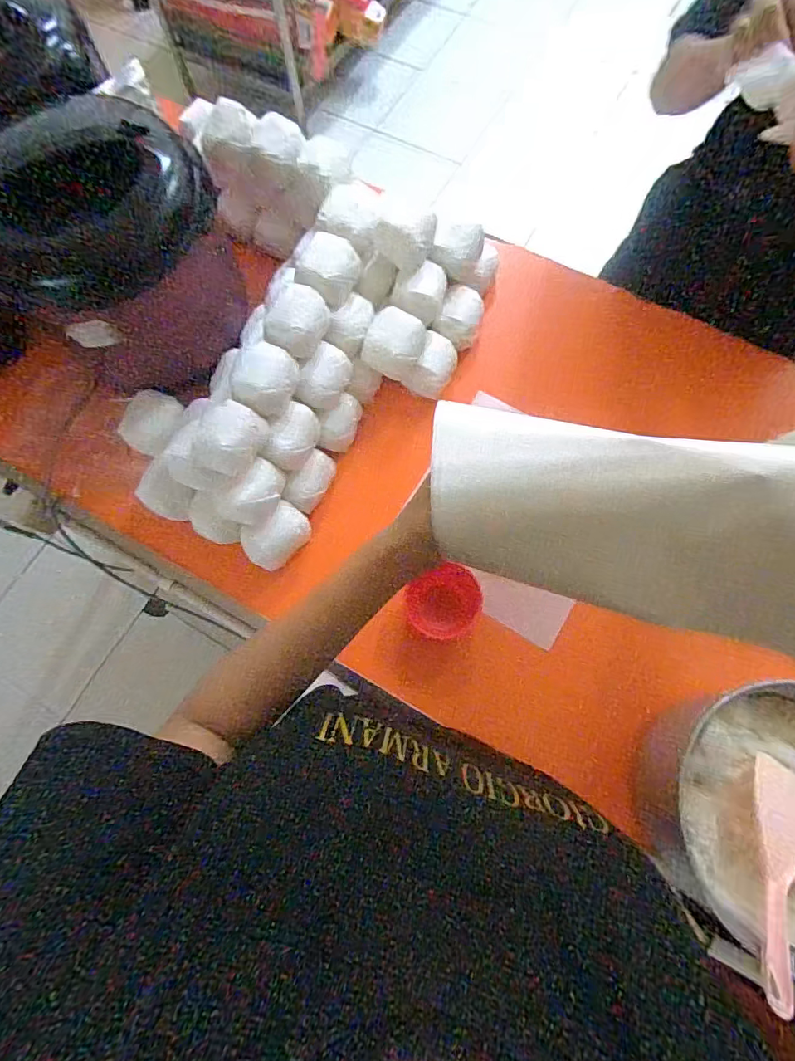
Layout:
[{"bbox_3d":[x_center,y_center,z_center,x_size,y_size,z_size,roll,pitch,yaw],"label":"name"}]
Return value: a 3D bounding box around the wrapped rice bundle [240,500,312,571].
[{"bbox_3d":[-0.154,0.006,0.626,0.084,0.046,0.054,-40,77,-9],"label":"wrapped rice bundle"}]

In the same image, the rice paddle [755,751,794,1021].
[{"bbox_3d":[0.337,0.302,0.426,0.067,0.018,0.185,25,58,8],"label":"rice paddle"}]

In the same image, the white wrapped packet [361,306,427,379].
[{"bbox_3d":[-0.004,-0.250,0.659,0.073,0.048,0.069,22,76,7],"label":"white wrapped packet"}]

